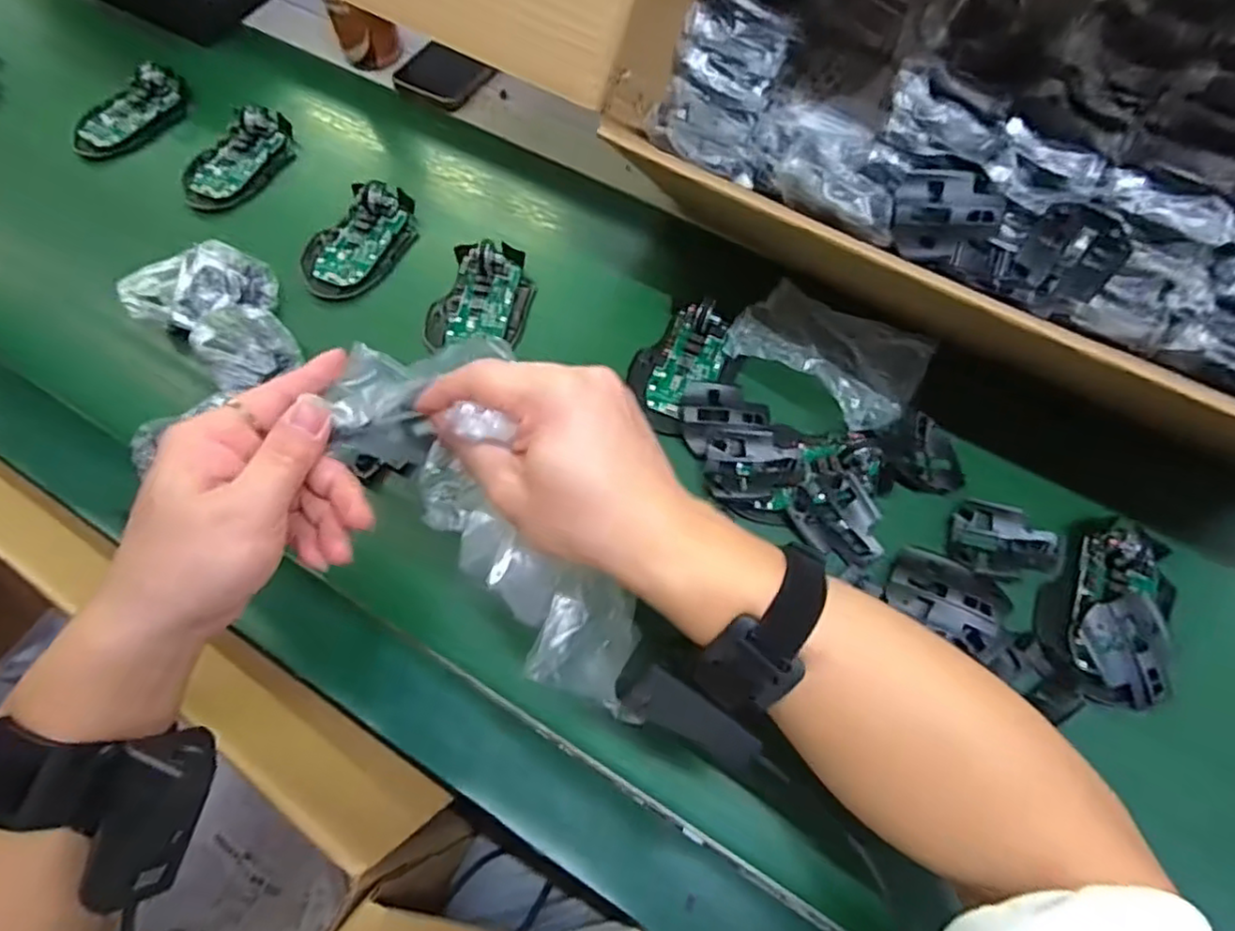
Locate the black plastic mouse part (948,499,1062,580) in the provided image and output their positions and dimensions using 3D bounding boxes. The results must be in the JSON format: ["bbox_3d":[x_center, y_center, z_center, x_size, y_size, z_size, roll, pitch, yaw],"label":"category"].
[{"bbox_3d":[0.256,0.051,0.442,0.065,0.016,0.051,15,61,11],"label":"black plastic mouse part"}]

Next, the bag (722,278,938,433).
[{"bbox_3d":[0.150,-0.083,0.482,0.086,0.038,0.131,-41,66,-20],"label":"bag"}]

